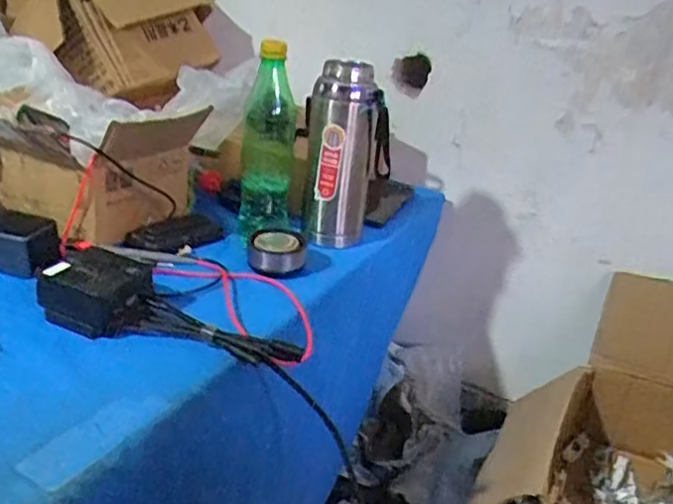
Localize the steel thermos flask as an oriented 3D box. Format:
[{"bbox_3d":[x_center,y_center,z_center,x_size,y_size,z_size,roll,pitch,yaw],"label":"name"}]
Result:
[{"bbox_3d":[0.011,-0.118,0.795,0.100,0.213,0.074,6,24,0],"label":"steel thermos flask"}]

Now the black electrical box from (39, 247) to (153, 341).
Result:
[{"bbox_3d":[-0.223,0.036,0.616,0.090,0.052,0.073,12,25,12],"label":"black electrical box"}]

